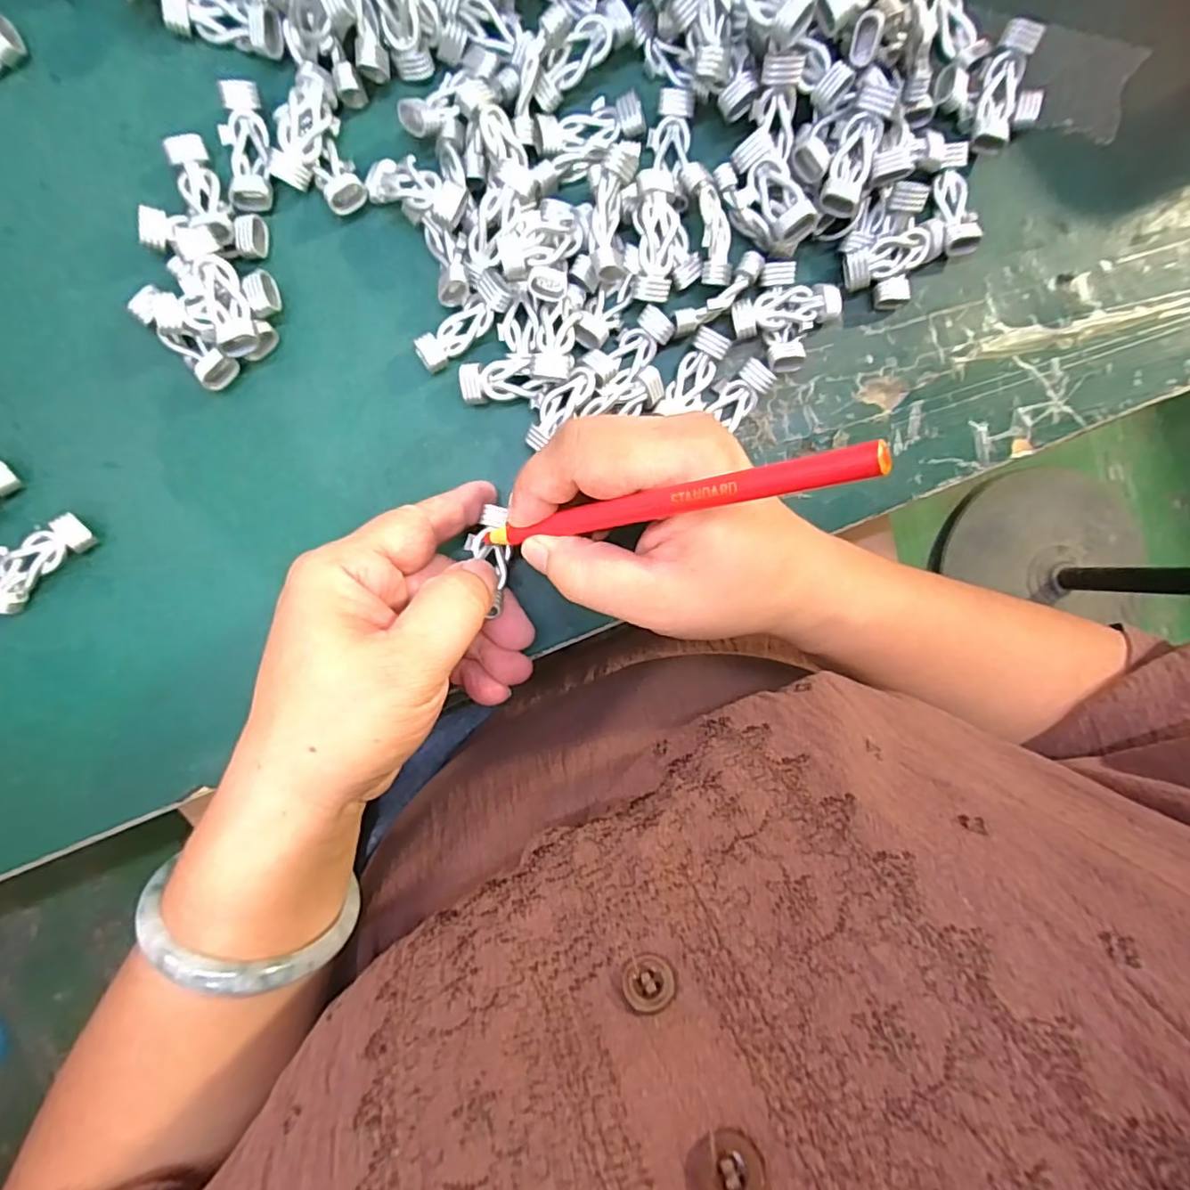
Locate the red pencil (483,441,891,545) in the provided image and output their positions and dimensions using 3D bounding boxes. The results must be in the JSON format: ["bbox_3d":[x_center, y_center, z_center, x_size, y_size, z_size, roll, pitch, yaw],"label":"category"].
[{"bbox_3d":[0.015,-0.027,0.181,0.134,0.004,0.008,-6,93,38],"label":"red pencil"}]

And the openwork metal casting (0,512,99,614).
[{"bbox_3d":[-0.217,-0.014,0.232,0.045,0.011,0.017,-42,94,-2],"label":"openwork metal casting"}]

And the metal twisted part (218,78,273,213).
[{"bbox_3d":[-0.136,-0.174,0.232,0.018,0.009,0.044,-9,92,-3],"label":"metal twisted part"}]

